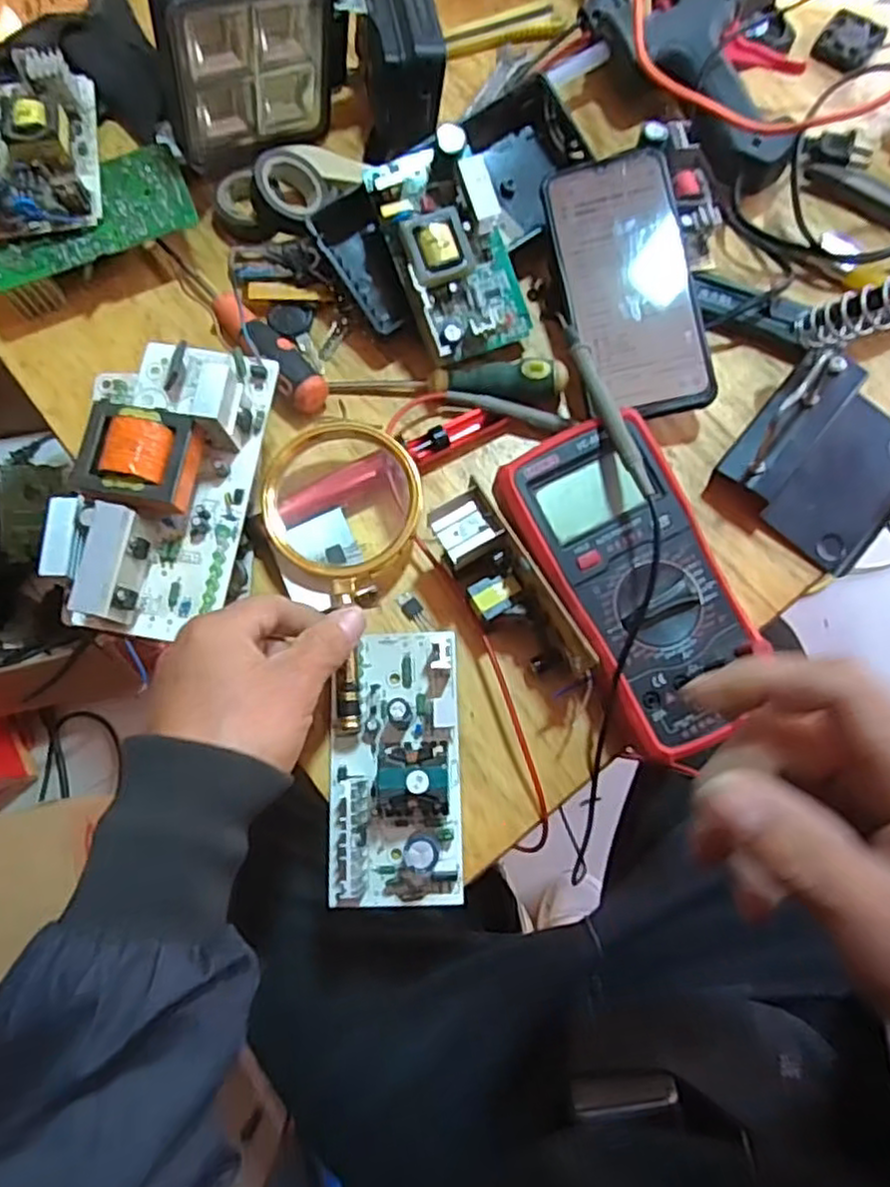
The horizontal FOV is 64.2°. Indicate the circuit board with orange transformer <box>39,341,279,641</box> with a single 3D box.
[{"bbox_3d":[-0.154,-0.066,0.373,0.098,0.045,0.169,9,76,3],"label":"circuit board with orange transformer"}]

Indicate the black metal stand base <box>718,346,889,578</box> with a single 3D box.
[{"bbox_3d":[0.235,-0.084,0.424,0.098,0.037,0.110,40,79,10],"label":"black metal stand base"}]

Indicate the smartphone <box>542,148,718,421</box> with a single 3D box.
[{"bbox_3d":[0.113,-0.187,0.433,0.075,0.009,0.163,-12,85,7],"label":"smartphone"}]

